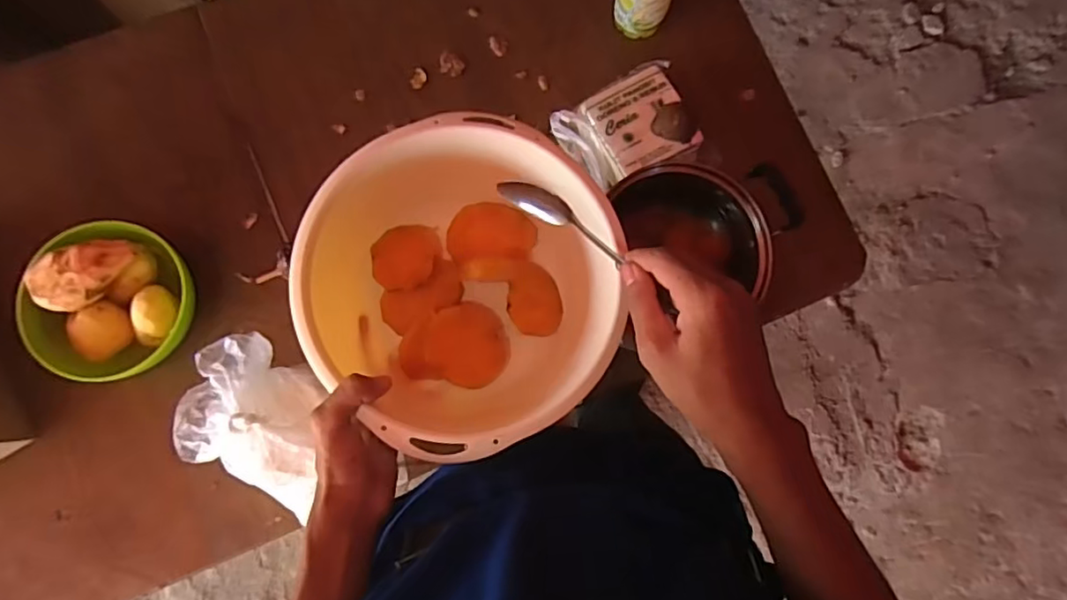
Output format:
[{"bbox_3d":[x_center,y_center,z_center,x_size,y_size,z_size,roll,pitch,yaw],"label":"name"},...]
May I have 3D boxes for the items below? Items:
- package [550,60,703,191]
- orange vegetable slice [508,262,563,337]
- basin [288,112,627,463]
[{"bbox_3d":[0.110,-0.191,0.678,0.145,0.049,0.112,-29,83,-7],"label":"package"},{"bbox_3d":[0.001,-0.001,0.528,0.056,0.008,0.065,5,69,-43],"label":"orange vegetable slice"},{"bbox_3d":[-0.053,-0.008,0.491,0.239,0.111,0.232,0,80,-2],"label":"basin"}]

